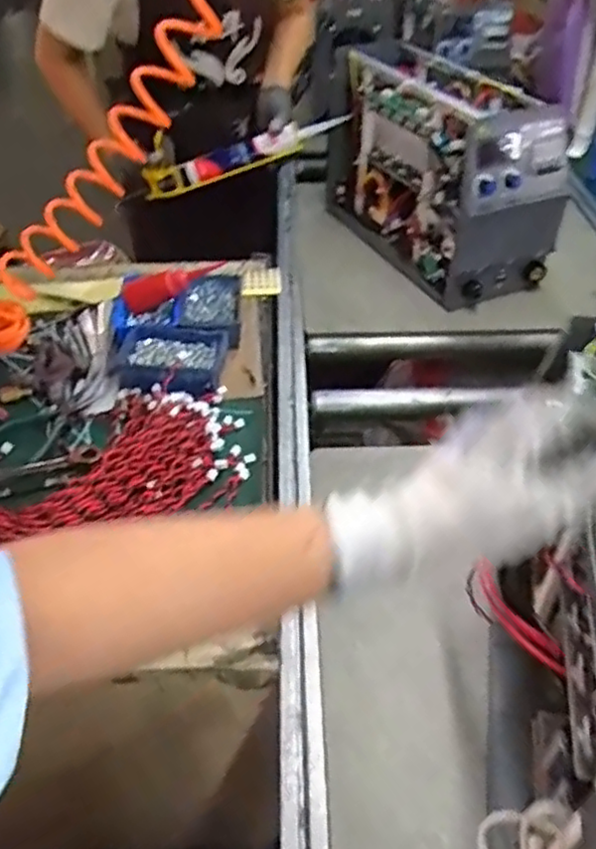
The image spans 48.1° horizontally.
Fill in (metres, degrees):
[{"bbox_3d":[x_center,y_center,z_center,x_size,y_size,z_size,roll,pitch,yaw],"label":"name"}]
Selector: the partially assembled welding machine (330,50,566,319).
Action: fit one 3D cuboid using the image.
[{"bbox_3d":[0.249,-0.481,1.237,0.205,0.281,0.518,-17,45,-15],"label":"partially assembled welding machine"}]

